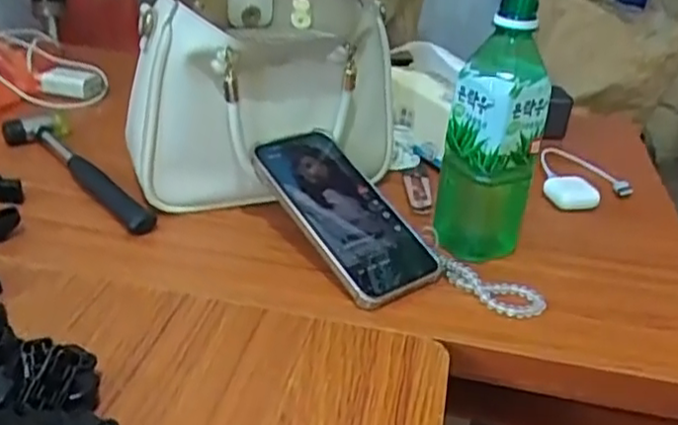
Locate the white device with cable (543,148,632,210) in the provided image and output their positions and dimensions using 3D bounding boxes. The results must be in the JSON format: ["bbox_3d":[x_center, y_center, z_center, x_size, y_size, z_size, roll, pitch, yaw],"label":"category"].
[{"bbox_3d":[0.249,-0.033,0.689,0.083,0.021,0.115,9,29,5],"label":"white device with cable"}]

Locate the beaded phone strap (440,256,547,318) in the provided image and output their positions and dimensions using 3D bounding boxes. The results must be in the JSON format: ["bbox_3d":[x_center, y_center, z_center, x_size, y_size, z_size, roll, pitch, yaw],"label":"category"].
[{"bbox_3d":[0.114,0.057,0.512,0.081,0.016,0.033,17,31,20],"label":"beaded phone strap"}]

